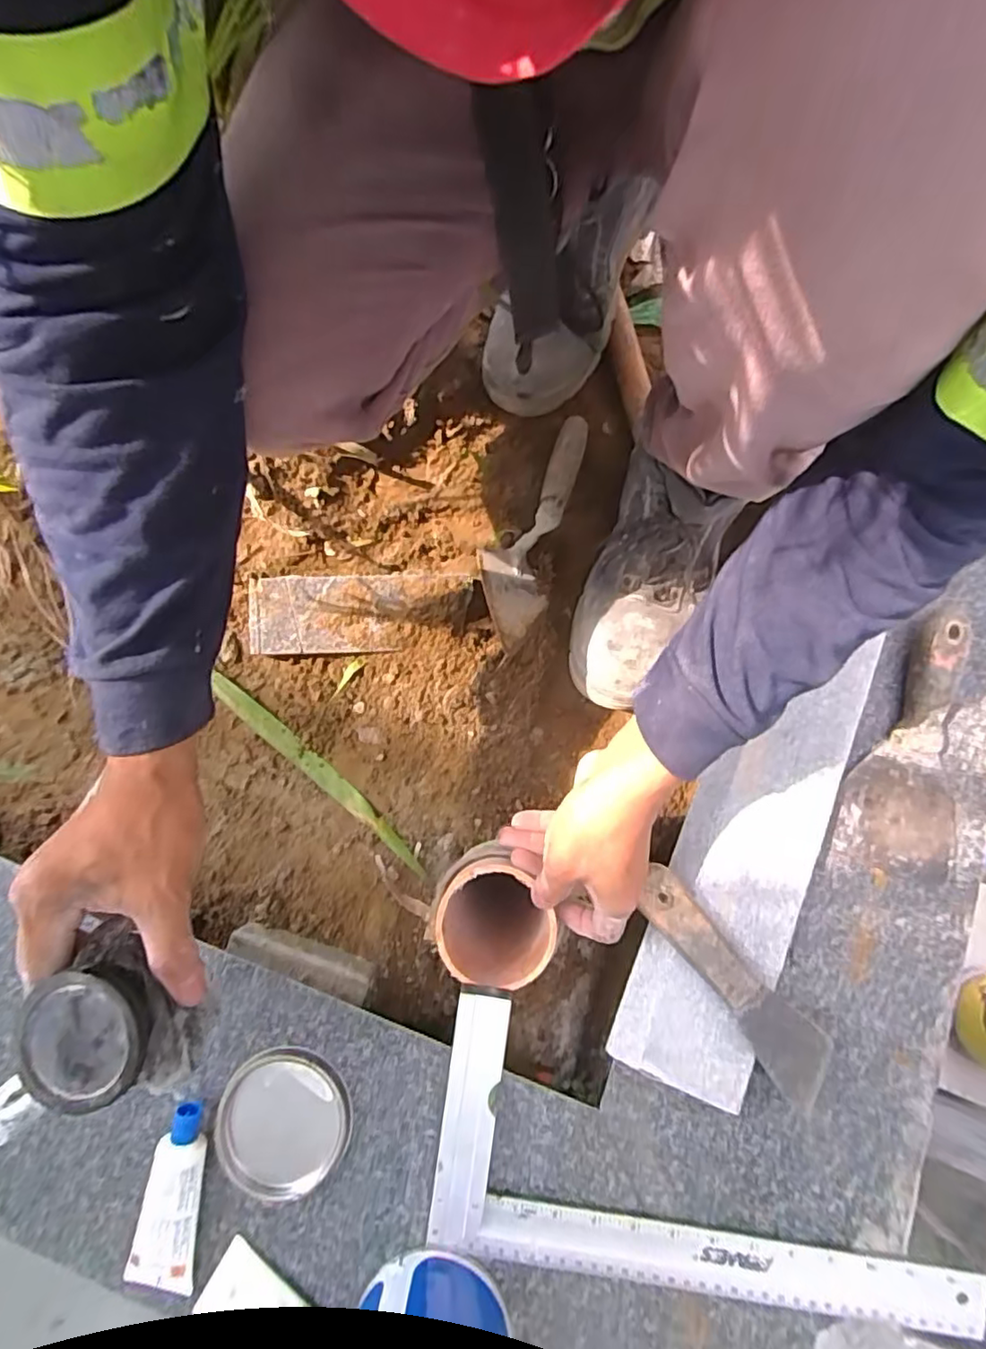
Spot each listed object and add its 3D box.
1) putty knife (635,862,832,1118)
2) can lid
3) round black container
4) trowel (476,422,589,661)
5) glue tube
[{"bbox_3d":[0.158,0.202,0.404,0.040,0.011,0.164,-40,84,-12],"label":"putty knife"},{"bbox_3d":[-0.141,0.298,0.410,0.087,0.013,0.080,1,68,-2],"label":"can lid"},{"bbox_3d":[-0.196,0.174,0.294,0.061,0.019,0.060,0,79,1],"label":"round black container"},{"bbox_3d":[0.032,-0.139,0.561,0.066,0.062,0.247,13,79,4],"label":"trowel"},{"bbox_3d":[-0.209,0.338,0.402,0.037,0.025,0.104,1,79,1],"label":"glue tube"}]

